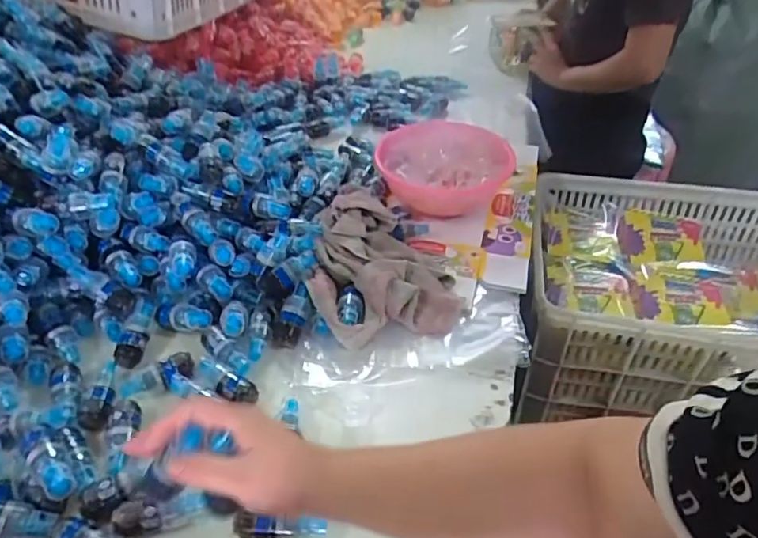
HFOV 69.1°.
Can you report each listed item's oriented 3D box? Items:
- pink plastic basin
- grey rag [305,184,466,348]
[{"bbox_3d":[0.115,-0.165,0.896,0.230,0.075,0.230,0,39,0],"label":"pink plastic basin"},{"bbox_3d":[-0.010,-0.021,0.716,0.178,0.072,0.239,-10,41,-13],"label":"grey rag"}]

